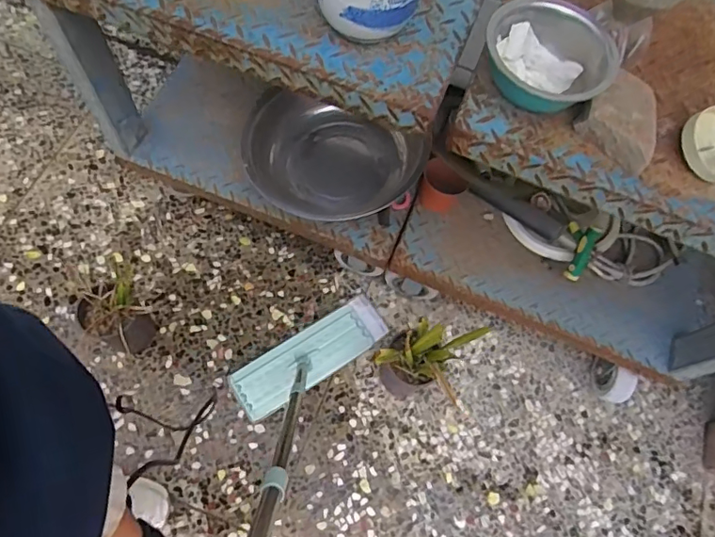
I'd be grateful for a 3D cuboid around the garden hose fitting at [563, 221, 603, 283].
[{"bbox_3d":[0.459,-0.032,1.092,0.051,0.052,0.119,11,99,3],"label":"garden hose fitting"}]

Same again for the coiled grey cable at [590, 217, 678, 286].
[{"bbox_3d":[0.602,-0.032,1.153,0.197,0.055,0.153,17,67,2],"label":"coiled grey cable"}]

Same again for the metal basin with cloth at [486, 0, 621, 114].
[{"bbox_3d":[0.252,-0.285,0.703,0.171,0.080,0.154,16,67,1],"label":"metal basin with cloth"}]

